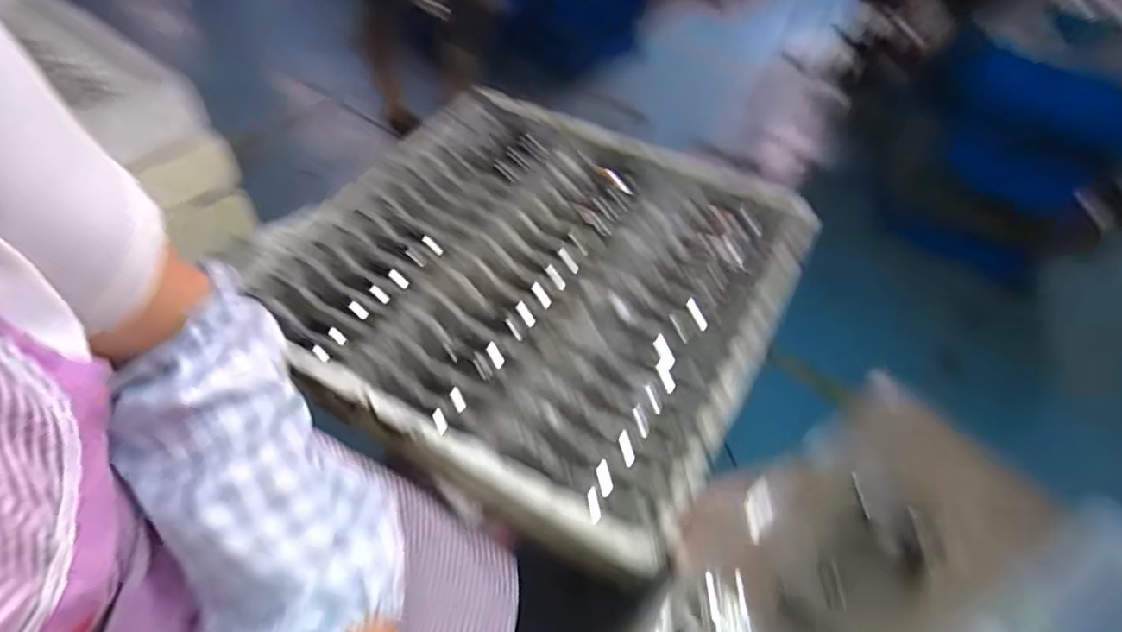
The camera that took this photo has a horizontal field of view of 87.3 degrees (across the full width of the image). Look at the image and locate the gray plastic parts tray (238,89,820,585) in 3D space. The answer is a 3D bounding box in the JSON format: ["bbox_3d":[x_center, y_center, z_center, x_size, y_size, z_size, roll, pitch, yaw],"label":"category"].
[{"bbox_3d":[-0.024,-0.055,0.729,0.544,0.088,0.563,24,48,20],"label":"gray plastic parts tray"}]

